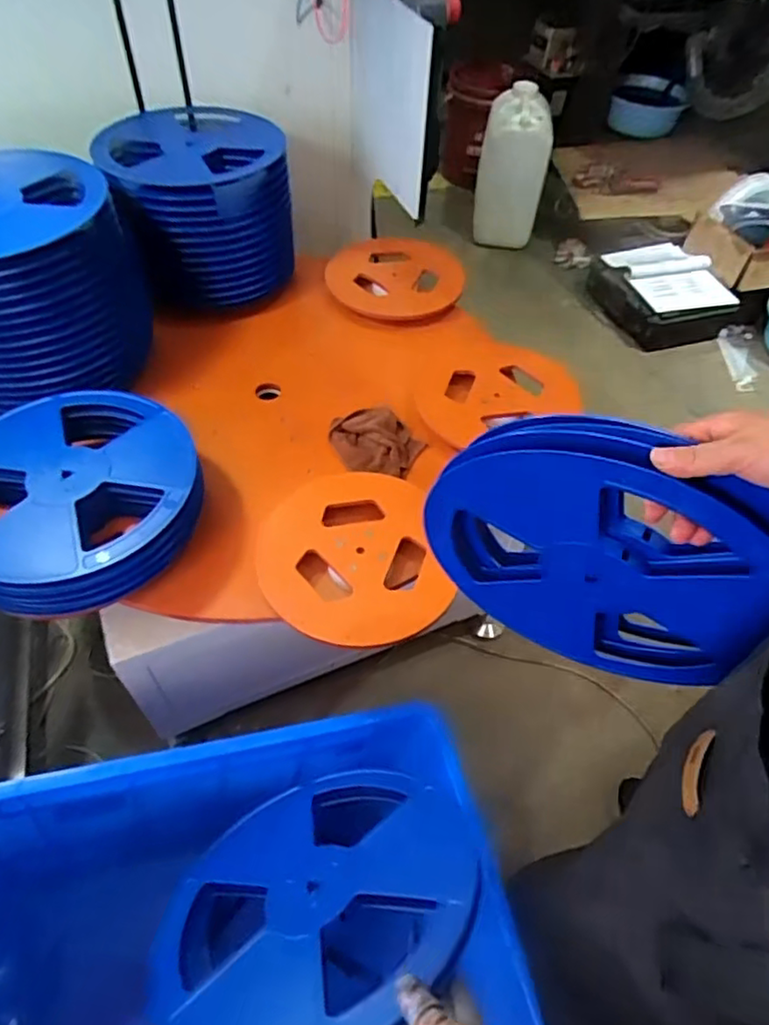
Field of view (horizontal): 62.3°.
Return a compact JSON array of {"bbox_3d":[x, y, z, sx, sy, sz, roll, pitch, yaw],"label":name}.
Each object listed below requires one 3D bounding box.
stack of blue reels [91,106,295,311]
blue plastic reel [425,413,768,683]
[{"bbox_3d":[-0.360,-0.604,1.227,0.320,0.226,0.353,-20,56,-19],"label":"stack of blue reels"},{"bbox_3d":[0.189,0.042,0.560,0.295,0.303,0.063,24,54,14],"label":"blue plastic reel"}]

